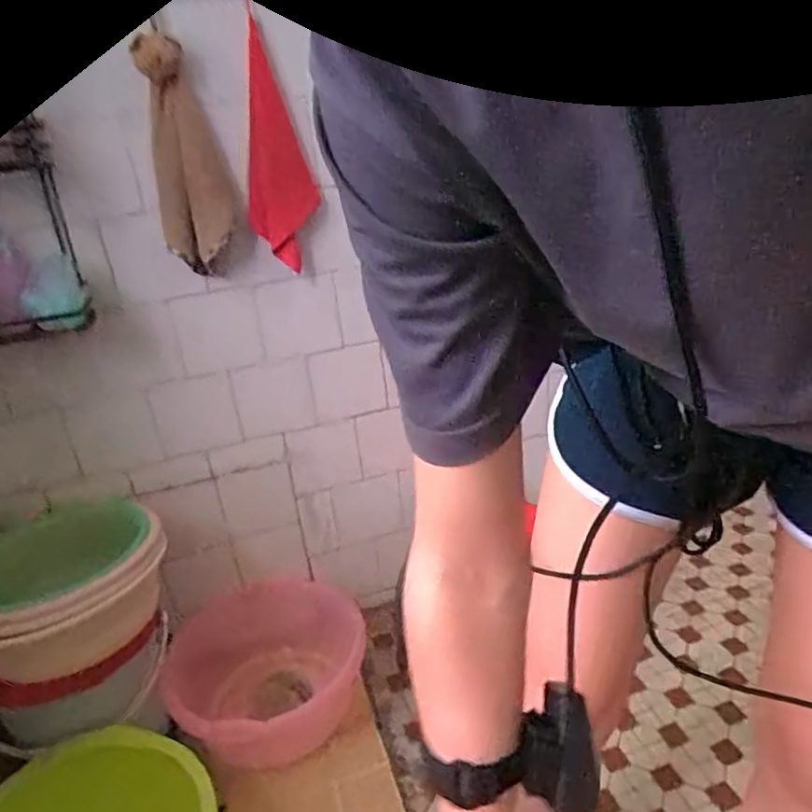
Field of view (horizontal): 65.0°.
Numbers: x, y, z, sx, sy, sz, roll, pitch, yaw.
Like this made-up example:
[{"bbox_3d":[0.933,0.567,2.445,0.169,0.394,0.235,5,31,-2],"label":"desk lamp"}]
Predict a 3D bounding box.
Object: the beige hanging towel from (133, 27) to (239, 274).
[{"bbox_3d":[-0.386,-0.438,1.128,0.123,0.378,0.099,-12,24,-12],"label":"beige hanging towel"}]

